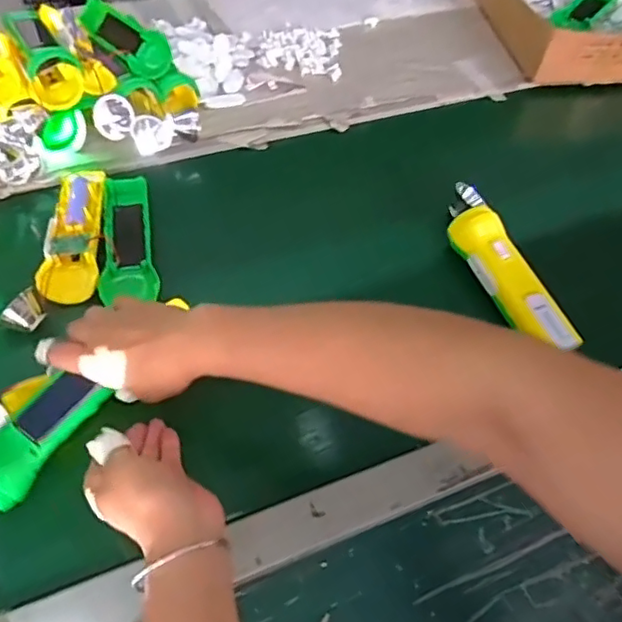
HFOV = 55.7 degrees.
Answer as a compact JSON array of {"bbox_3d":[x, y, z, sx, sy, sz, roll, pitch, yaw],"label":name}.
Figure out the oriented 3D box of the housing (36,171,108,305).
[{"bbox_3d":[-0.228,-0.078,0.574,0.051,0.026,0.163,-3,53,-8],"label":"housing"}]

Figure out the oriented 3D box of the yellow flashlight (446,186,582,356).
[{"bbox_3d":[0.183,-0.047,0.575,0.055,0.040,0.209,-14,55,-15],"label":"yellow flashlight"}]

